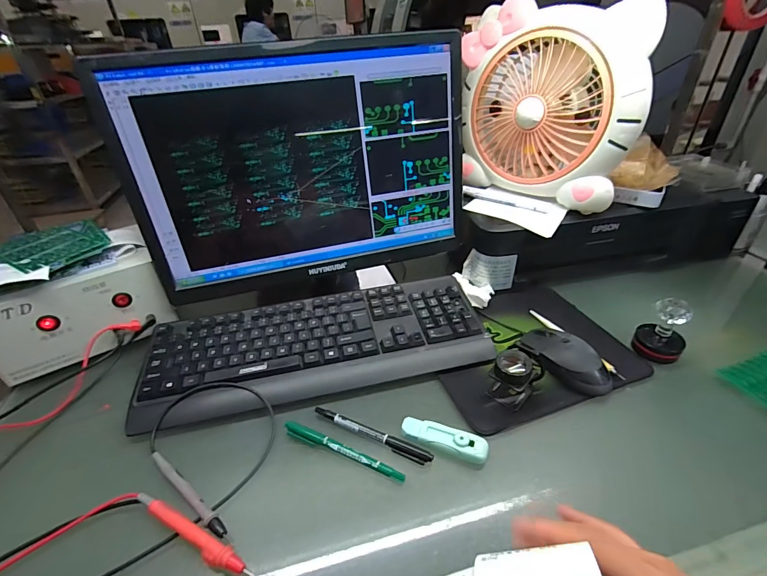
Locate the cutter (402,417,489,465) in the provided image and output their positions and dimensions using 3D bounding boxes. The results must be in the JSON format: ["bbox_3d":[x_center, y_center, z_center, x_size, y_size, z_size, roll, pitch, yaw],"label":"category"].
[{"bbox_3d":[0.062,0.154,0.380,0.088,0.013,0.024,13,37,21],"label":"cutter"}]

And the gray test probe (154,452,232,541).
[{"bbox_3d":[-0.185,0.193,0.349,0.136,0.010,0.011,22,41,31],"label":"gray test probe"}]

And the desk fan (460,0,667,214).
[{"bbox_3d":[0.231,-0.255,0.530,0.091,0.235,0.248,-26,41,-30],"label":"desk fan"}]

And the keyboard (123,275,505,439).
[{"bbox_3d":[-0.085,0.070,0.492,0.432,0.036,0.156,-9,35,-9],"label":"keyboard"}]

